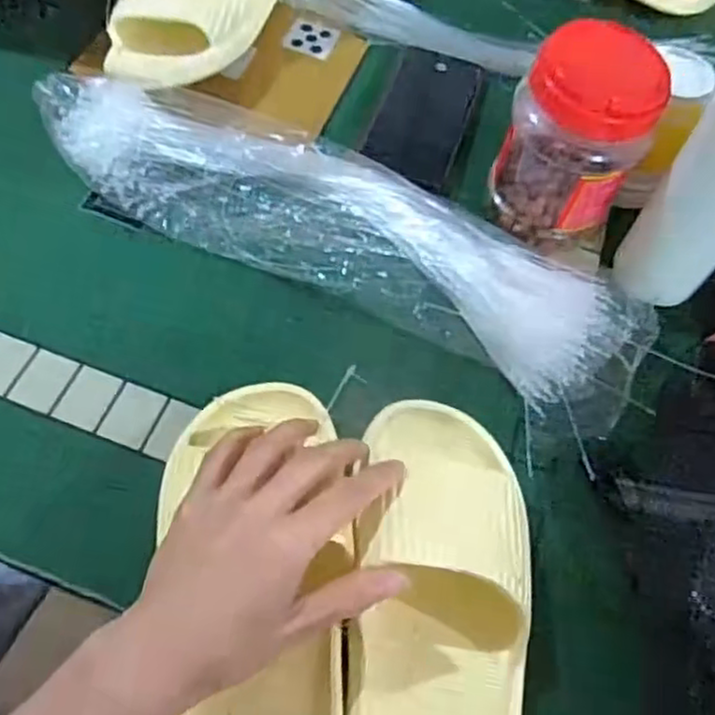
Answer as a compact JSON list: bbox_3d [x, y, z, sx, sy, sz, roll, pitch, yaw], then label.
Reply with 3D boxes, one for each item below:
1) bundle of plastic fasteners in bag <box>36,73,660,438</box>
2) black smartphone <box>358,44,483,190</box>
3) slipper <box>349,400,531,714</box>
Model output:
[{"bbox_3d":[-0.003,-0.088,0.484,0.423,0.055,0.115,27,61,10],"label":"bundle of plastic fasteners in bag"},{"bbox_3d":[0.055,-0.201,0.584,0.074,0.016,0.135,18,62,5],"label":"black smartphone"},{"bbox_3d":[0.045,0.135,0.359,0.092,0.055,0.242,7,65,0],"label":"slipper"}]

